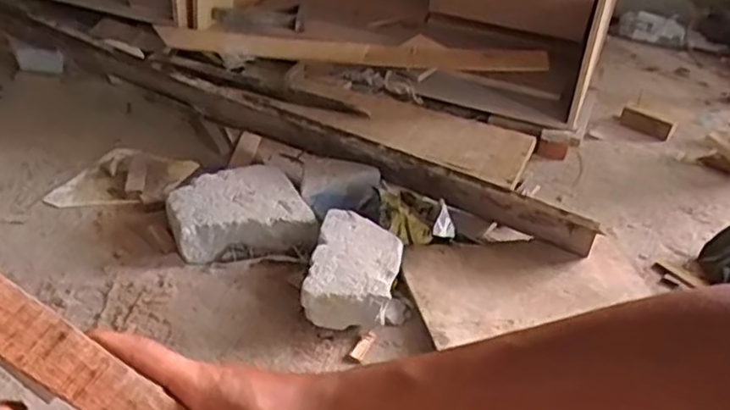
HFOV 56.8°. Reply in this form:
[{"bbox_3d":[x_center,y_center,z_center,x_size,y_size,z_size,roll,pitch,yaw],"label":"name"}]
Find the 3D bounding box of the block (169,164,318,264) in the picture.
[{"bbox_3d":[-0.192,0.009,1.074,0.214,0.067,0.168,-1,35,-7],"label":"block"}]

